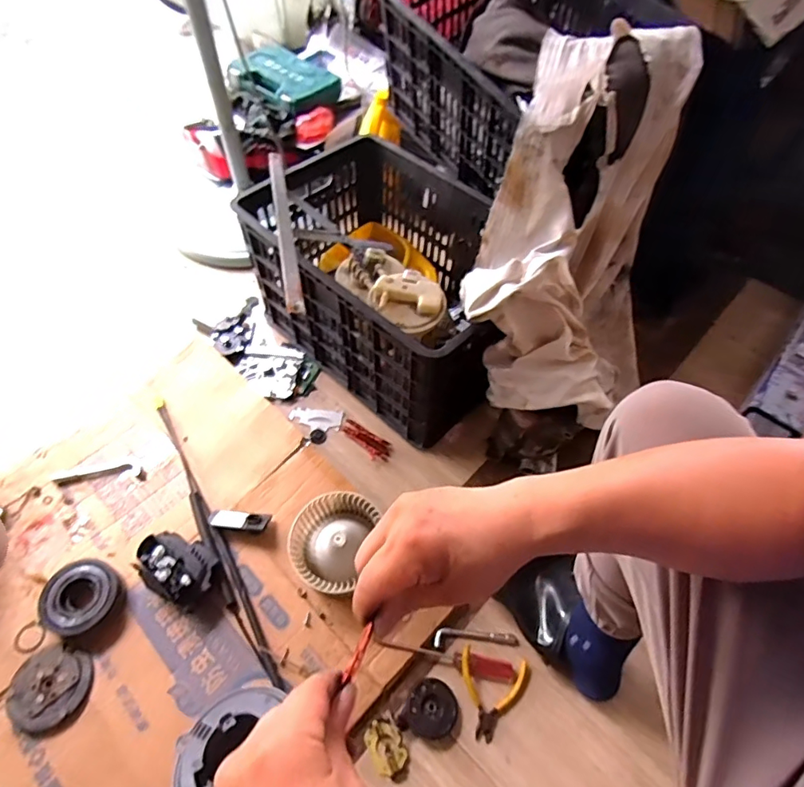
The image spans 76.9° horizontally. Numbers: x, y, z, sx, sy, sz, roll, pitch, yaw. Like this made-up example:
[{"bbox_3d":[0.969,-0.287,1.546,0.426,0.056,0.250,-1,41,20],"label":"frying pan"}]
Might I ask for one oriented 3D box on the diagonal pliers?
[{"bbox_3d":[0.125,0.417,0.698,0.095,0.014,0.105,11,56,6],"label":"diagonal pliers"}]

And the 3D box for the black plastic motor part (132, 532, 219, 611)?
[{"bbox_3d":[-0.329,0.256,0.743,0.112,0.052,0.090,18,57,10],"label":"black plastic motor part"}]

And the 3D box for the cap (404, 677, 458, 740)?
[{"bbox_3d":[0.040,0.424,0.683,0.067,0.020,0.068,1,56,-1],"label":"cap"}]

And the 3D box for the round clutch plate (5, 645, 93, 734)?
[{"bbox_3d":[-0.474,0.395,0.679,0.104,0.013,0.093,1,56,-1],"label":"round clutch plate"}]

